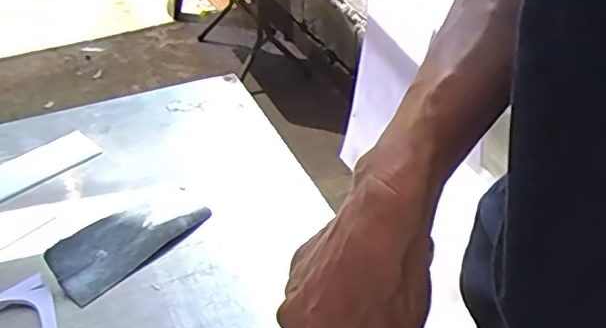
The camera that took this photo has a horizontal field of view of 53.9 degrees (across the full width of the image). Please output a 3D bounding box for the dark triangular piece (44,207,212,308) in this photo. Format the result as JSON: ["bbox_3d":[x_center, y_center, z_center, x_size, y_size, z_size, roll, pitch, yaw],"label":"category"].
[{"bbox_3d":[-0.145,0.060,0.498,0.055,0.025,0.128,30,49,34],"label":"dark triangular piece"}]

